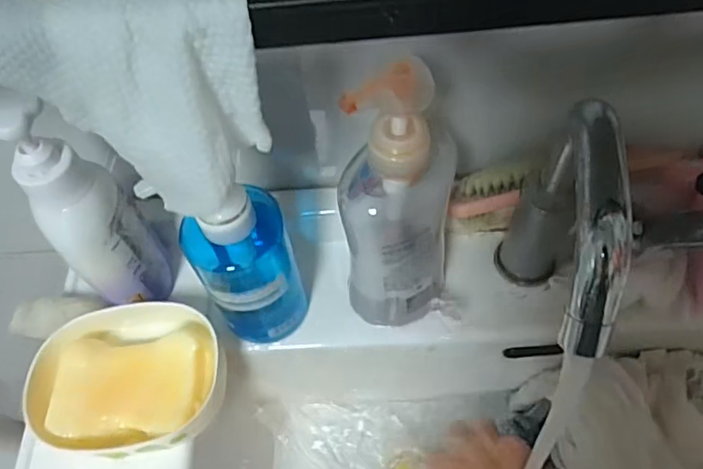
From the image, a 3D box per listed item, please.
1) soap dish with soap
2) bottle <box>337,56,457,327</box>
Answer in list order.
[{"bbox_3d":[-0.164,0.106,0.420,0.132,0.046,0.110,-6,58,1],"label":"soap dish with soap"},{"bbox_3d":[0.032,-0.015,0.363,0.073,0.227,0.072,3,59,6],"label":"bottle"}]

